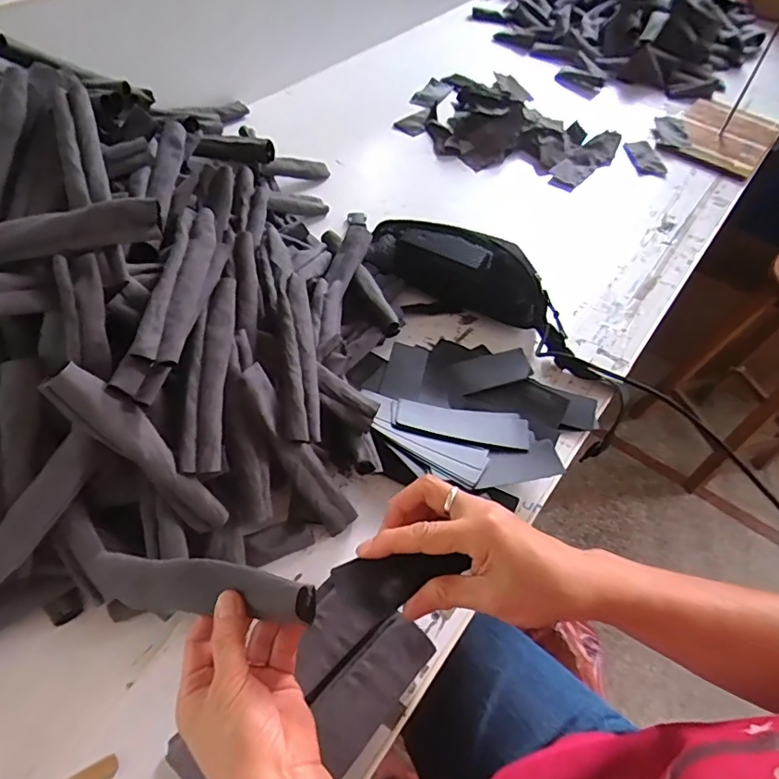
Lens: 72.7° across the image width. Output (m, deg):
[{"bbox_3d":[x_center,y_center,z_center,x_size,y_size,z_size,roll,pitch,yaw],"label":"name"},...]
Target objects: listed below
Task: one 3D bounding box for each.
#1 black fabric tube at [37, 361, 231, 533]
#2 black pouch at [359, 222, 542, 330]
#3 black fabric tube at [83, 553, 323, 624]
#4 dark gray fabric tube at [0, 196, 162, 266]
[{"bbox_3d":[-0.203,0.053,0.443,0.018,0.182,0.038,-4,40,45],"label":"black fabric tube"},{"bbox_3d":[0.099,-0.177,0.747,0.264,0.075,0.090,23,55,12],"label":"black pouch"},{"bbox_3d":[-0.140,0.139,0.374,0.194,0.024,0.031,-3,50,22],"label":"black fabric tube"},{"bbox_3d":[-0.294,-0.120,0.422,0.208,0.030,0.029,-14,56,-15],"label":"dark gray fabric tube"}]

